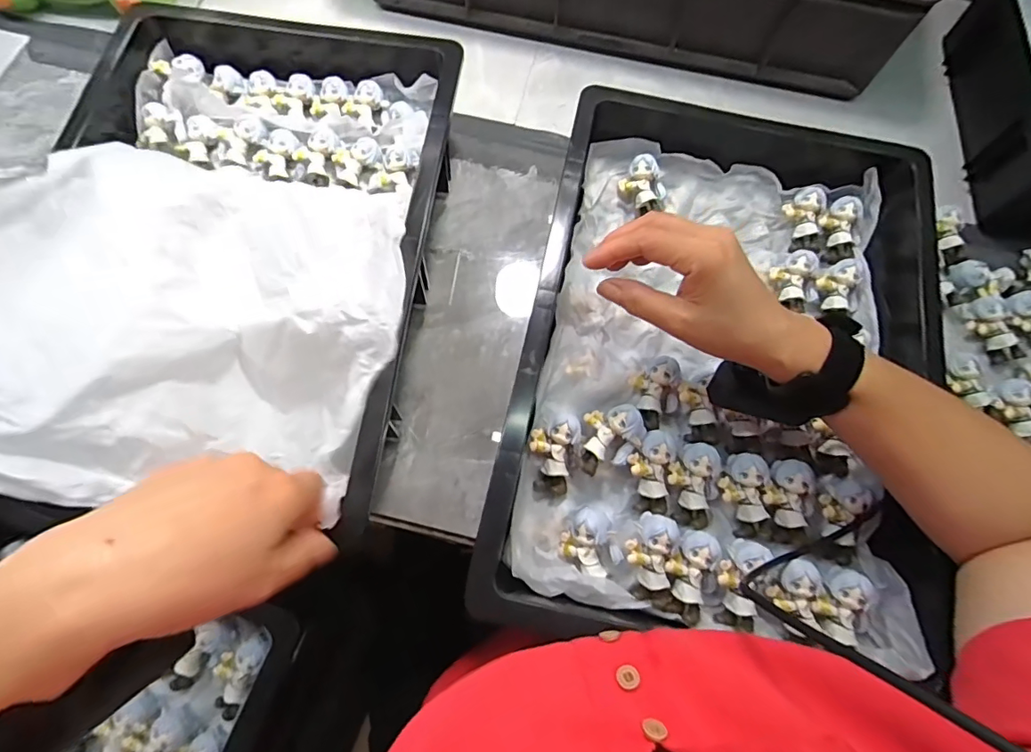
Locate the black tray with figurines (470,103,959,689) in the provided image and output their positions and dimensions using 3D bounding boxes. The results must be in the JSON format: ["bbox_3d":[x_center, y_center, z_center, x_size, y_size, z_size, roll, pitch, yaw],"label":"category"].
[{"bbox_3d":[0.159,-0.025,0.402,0.297,0.074,0.445,11,72,2],"label":"black tray with figurines"}]

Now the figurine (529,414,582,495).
[{"bbox_3d":[0.030,0.061,0.388,0.036,0.029,0.056,5,72,0],"label":"figurine"}]

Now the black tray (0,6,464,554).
[{"bbox_3d":[-0.208,-0.118,0.384,0.274,0.079,0.427,7,56,-3],"label":"black tray"}]

